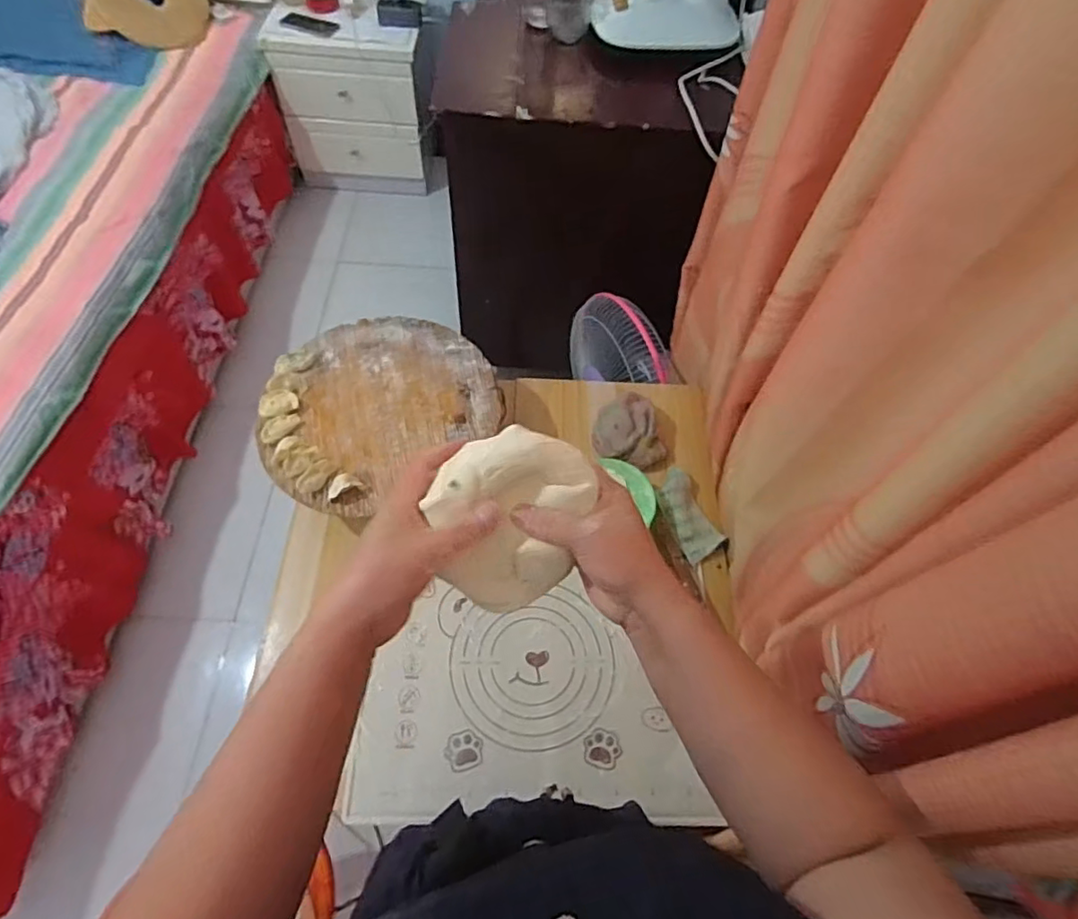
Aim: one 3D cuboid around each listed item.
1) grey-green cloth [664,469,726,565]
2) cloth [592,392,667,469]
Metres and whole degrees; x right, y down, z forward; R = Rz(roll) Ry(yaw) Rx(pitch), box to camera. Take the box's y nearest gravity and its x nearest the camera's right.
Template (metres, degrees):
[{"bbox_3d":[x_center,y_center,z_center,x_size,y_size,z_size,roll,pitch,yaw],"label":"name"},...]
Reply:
[{"bbox_3d":[0.240,0.087,0.955,0.077,0.027,0.151,-23,65,-16],"label":"grey-green cloth"},{"bbox_3d":[0.149,-0.048,1.027,0.117,0.049,0.140,-13,63,-11],"label":"cloth"}]

